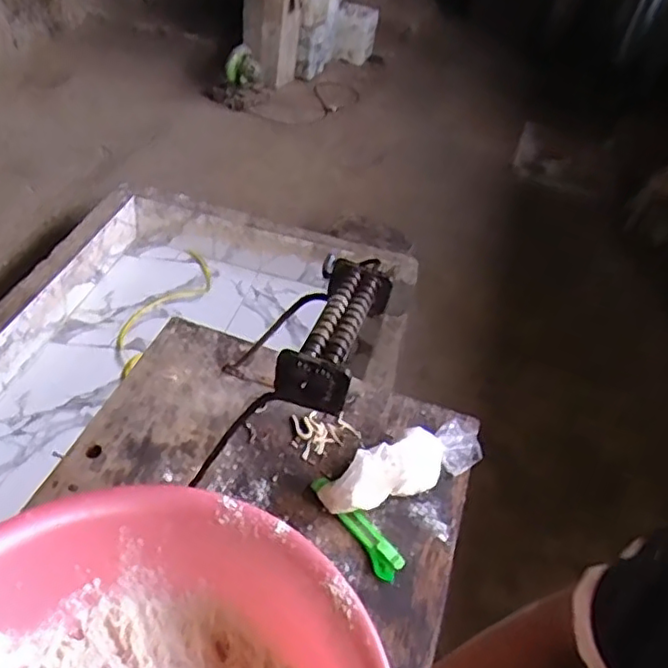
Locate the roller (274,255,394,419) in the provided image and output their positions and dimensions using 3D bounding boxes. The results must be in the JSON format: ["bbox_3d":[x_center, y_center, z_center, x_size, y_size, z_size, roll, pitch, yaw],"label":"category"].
[{"bbox_3d":[0.004,-0.006,0.659,0.070,0.051,0.194,15,42,9],"label":"roller"}]

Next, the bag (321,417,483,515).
[{"bbox_3d":[0.096,0.155,0.785,0.230,0.080,0.062,-11,43,-40],"label":"bag"}]

